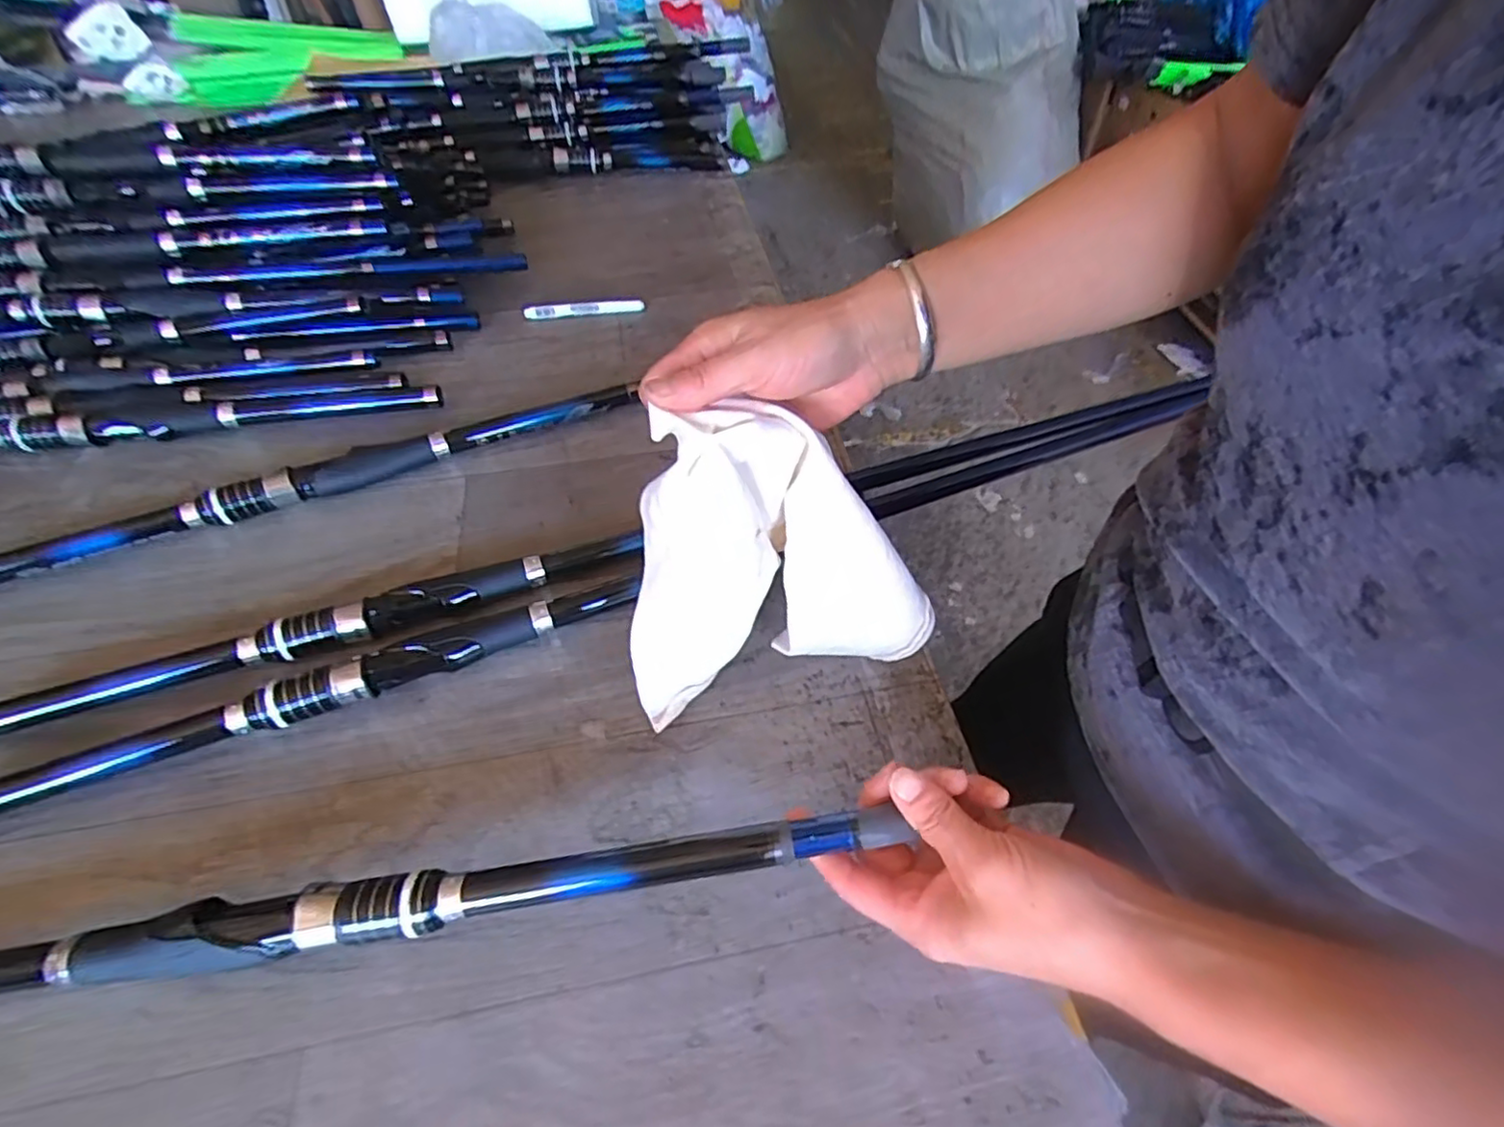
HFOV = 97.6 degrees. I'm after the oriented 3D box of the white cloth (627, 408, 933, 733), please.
[{"bbox_3d":[0.012,-0.005,0.370,0.169,0.172,0.026,-10,32,-7],"label":"white cloth"}]

